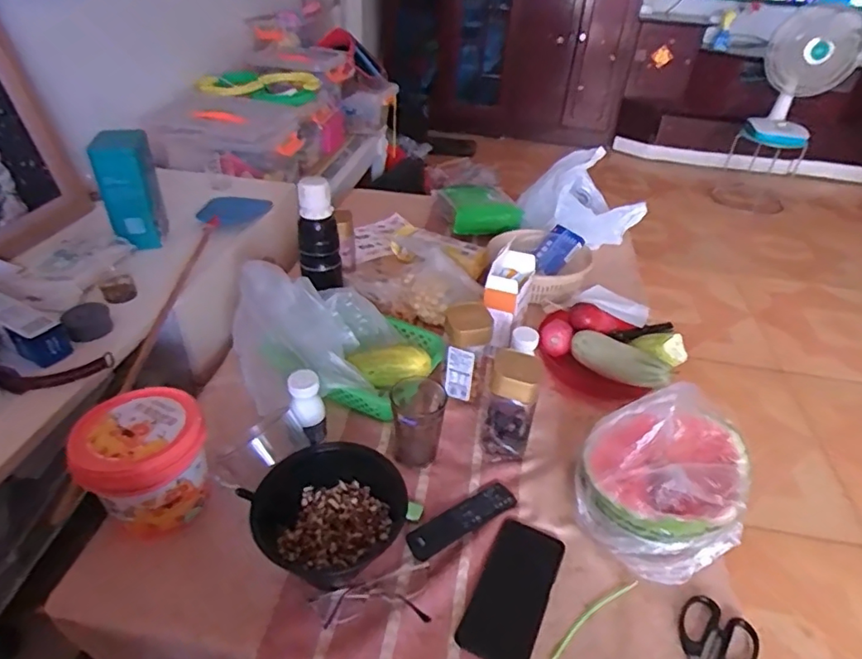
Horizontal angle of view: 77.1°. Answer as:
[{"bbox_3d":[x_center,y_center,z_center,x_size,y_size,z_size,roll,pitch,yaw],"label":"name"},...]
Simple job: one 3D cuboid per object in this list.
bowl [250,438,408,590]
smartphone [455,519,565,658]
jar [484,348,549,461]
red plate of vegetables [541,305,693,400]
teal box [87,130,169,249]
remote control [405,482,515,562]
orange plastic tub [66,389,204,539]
[{"bbox_3d":[-0.113,0.207,0.627,0.174,0.067,0.141,-19,42,-27],"label":"bowl"},{"bbox_3d":[0.092,0.287,0.600,0.073,0.005,0.164,18,40,19],"label":"smartphone"},{"bbox_3d":[0.109,0.101,0.743,0.065,0.144,0.084,13,38,14],"label":"jar"},{"bbox_3d":[0.287,0.032,0.881,0.216,0.084,0.179,11,38,10],"label":"red plate of vegetables"},{"bbox_3d":[-0.514,-0.241,0.930,0.088,0.170,0.087,-10,39,-17],"label":"teal box"},{"bbox_3d":[0.038,0.227,0.657,0.150,0.020,0.039,-22,44,-29],"label":"remote control"},{"bbox_3d":[-0.325,0.162,0.633,0.122,0.133,0.130,2,37,-1],"label":"orange plastic tub"}]

